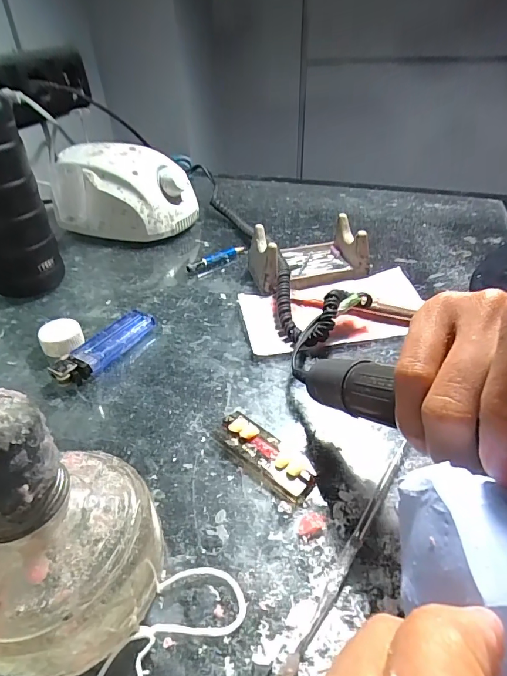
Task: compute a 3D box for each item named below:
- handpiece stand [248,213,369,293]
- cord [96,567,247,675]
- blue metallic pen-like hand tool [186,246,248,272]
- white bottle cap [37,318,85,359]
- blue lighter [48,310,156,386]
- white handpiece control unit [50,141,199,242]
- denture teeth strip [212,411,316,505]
[{"bbox_3d":[0.047,-0.077,0.368,0.096,0.044,0.064,-9,39,-10],"label":"handpiece stand"},{"bbox_3d":[-0.051,0.128,0.133,0.033,0.015,0.126,24,45,29],"label":"cord"},{"bbox_3d":[-0.035,-0.079,0.401,0.069,0.010,0.008,-26,44,-28],"label":"blue metallic pen-like hand tool"},{"bbox_3d":[-0.140,0.000,0.298,0.028,0.019,0.028,-1,38,1],"label":"white bottle cap"},{"bbox_3d":[-0.104,0.007,0.292,0.024,0.013,0.082,19,42,24],"label":"blue lighter"},{"bbox_3d":[-0.137,-0.152,0.442,0.143,0.086,0.076,-1,38,1],"label":"white handpiece control unit"},{"bbox_3d":[0.005,0.062,0.220,0.023,0.009,0.061,-32,47,-33],"label":"denture teeth strip"}]

